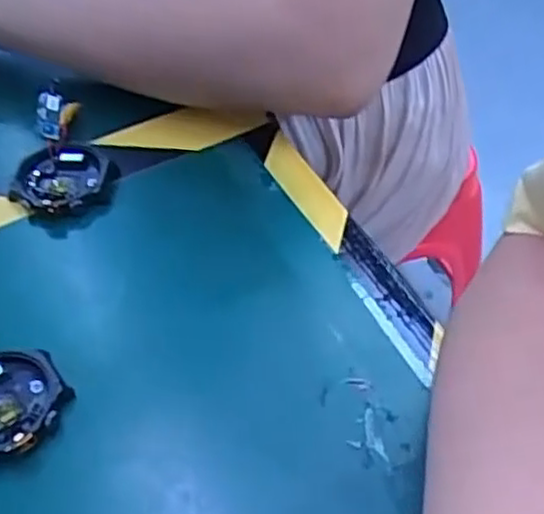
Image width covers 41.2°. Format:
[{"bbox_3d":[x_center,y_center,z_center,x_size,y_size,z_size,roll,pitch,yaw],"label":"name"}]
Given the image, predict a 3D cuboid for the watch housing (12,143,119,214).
[{"bbox_3d":[-0.115,-0.042,0.405,0.055,0.015,0.051,-2,50,2],"label":"watch housing"}]

